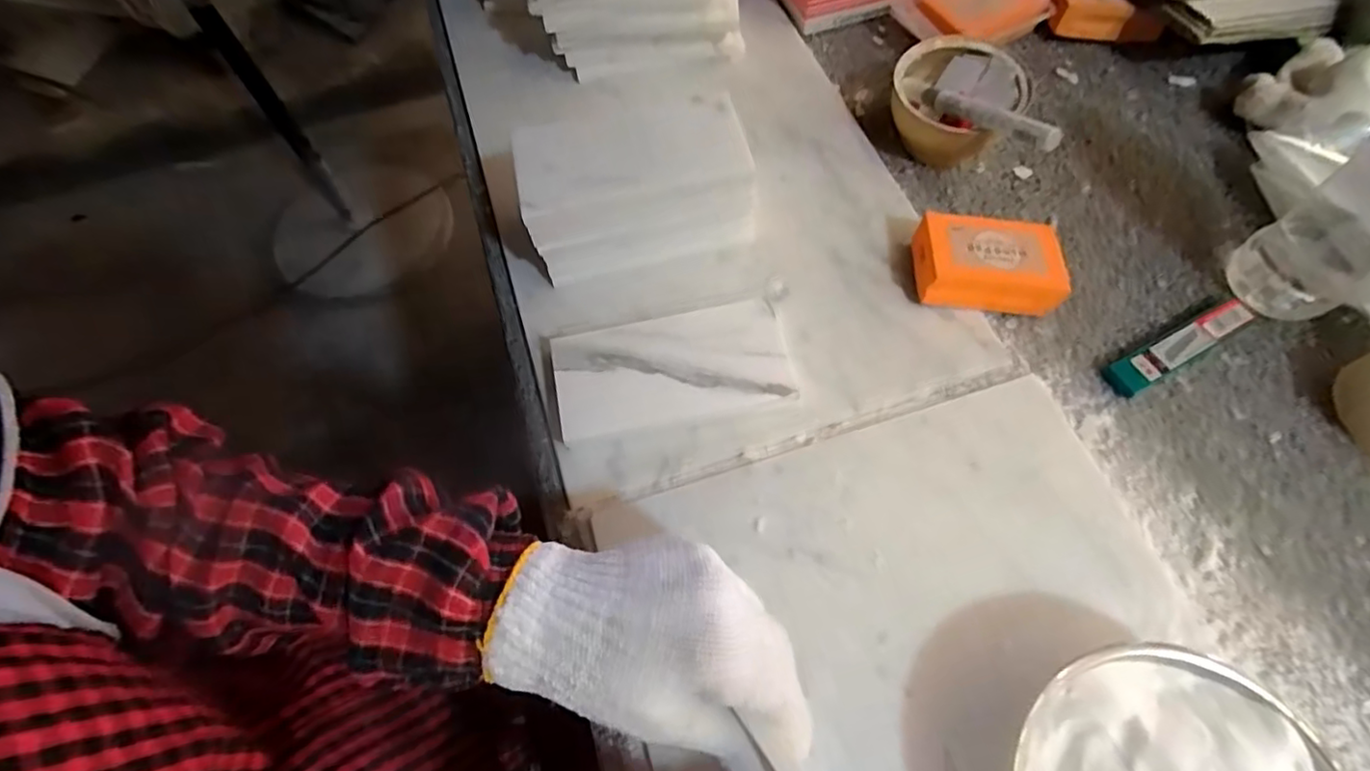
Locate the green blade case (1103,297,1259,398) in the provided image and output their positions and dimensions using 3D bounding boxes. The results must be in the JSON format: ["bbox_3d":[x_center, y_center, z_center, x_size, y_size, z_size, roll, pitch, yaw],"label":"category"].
[{"bbox_3d":[0.335,-0.026,0.430,0.111,0.015,0.023,-25,66,-9],"label":"green blade case"}]

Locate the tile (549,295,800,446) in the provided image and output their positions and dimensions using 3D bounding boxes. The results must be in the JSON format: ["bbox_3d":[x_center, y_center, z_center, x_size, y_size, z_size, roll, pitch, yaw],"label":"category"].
[{"bbox_3d":[-0.009,-0.012,0.407,0.145,0.007,0.070,-11,72,-1],"label":"tile"}]

